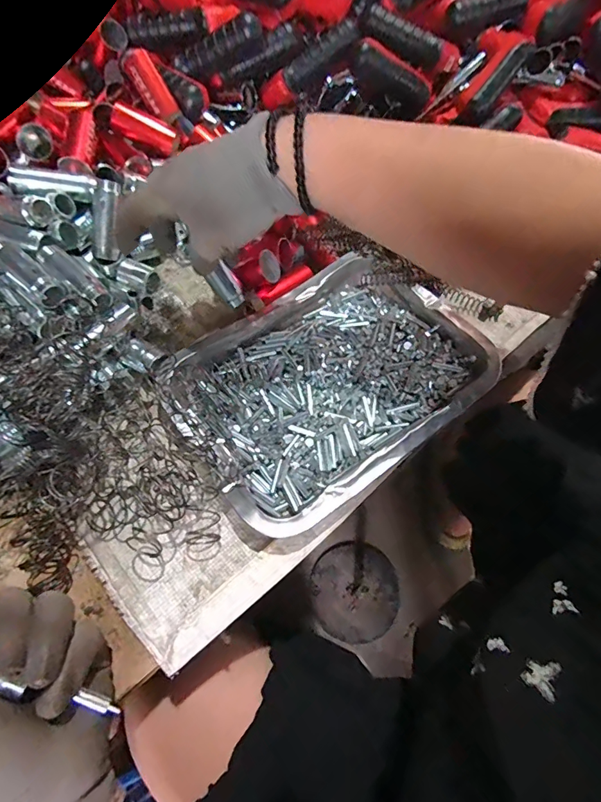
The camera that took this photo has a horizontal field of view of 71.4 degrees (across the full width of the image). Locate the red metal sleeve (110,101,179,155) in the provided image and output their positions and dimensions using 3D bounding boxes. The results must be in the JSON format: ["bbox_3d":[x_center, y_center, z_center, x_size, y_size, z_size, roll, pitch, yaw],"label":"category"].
[{"bbox_3d":[-0.157,-0.276,0.424,0.065,0.018,0.023,20,59,-18],"label":"red metal sleeve"}]

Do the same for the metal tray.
[{"bbox_3d":[0.025,-0.022,0.357,0.247,0.028,0.182,-33,67,-19],"label":"metal tray"}]

